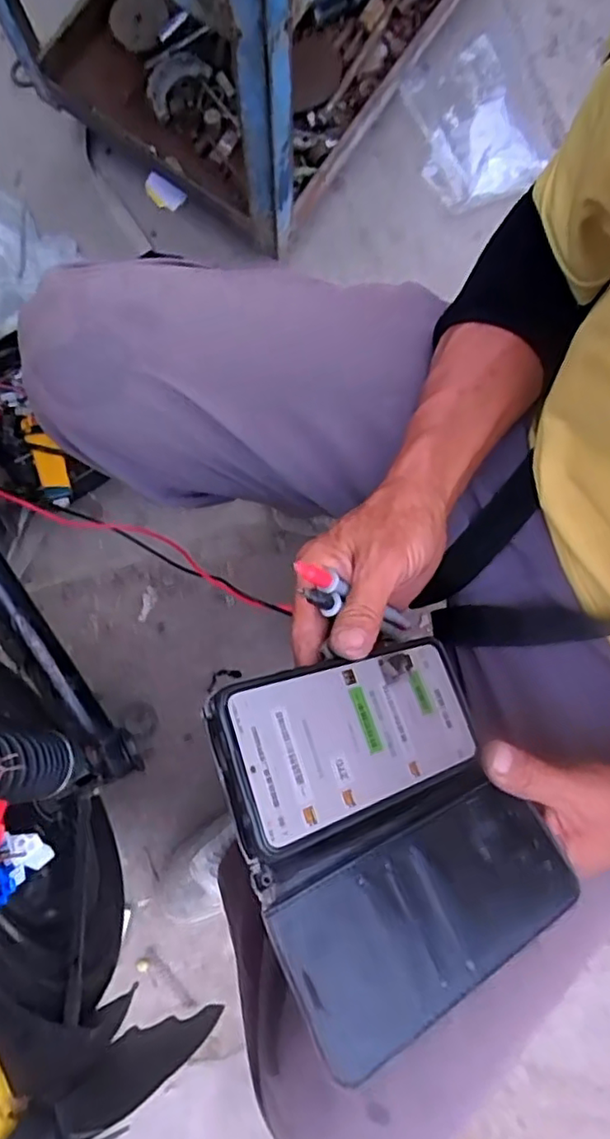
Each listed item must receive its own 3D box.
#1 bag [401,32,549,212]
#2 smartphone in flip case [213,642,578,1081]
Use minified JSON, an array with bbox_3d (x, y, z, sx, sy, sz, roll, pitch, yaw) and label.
[{"bbox_3d":[0.251,-0.663,0.940,0.153,0.030,0.248,-16,83,-5],"label":"bag"},{"bbox_3d":[0.047,0.122,0.316,0.160,0.019,0.162,-13,72,-35],"label":"smartphone in flip case"}]

